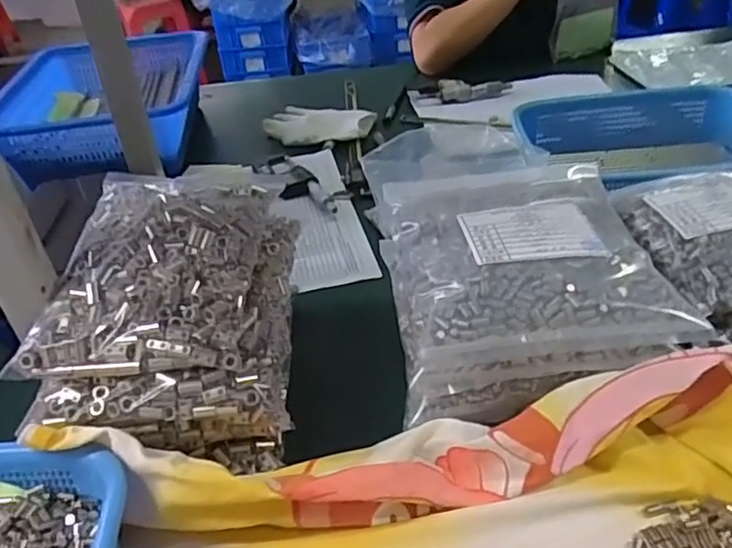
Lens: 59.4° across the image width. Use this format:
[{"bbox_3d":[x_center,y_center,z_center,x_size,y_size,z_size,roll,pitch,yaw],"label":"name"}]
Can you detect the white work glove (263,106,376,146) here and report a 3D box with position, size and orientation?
[{"bbox_3d":[-0.072,-0.215,0.926,0.156,0.029,0.098,9,39,19],"label":"white work glove"}]

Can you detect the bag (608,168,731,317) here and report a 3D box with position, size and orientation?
[{"bbox_3d":[0.291,-0.035,0.510,0.154,0.041,0.174,-6,36,-1],"label":"bag"}]

